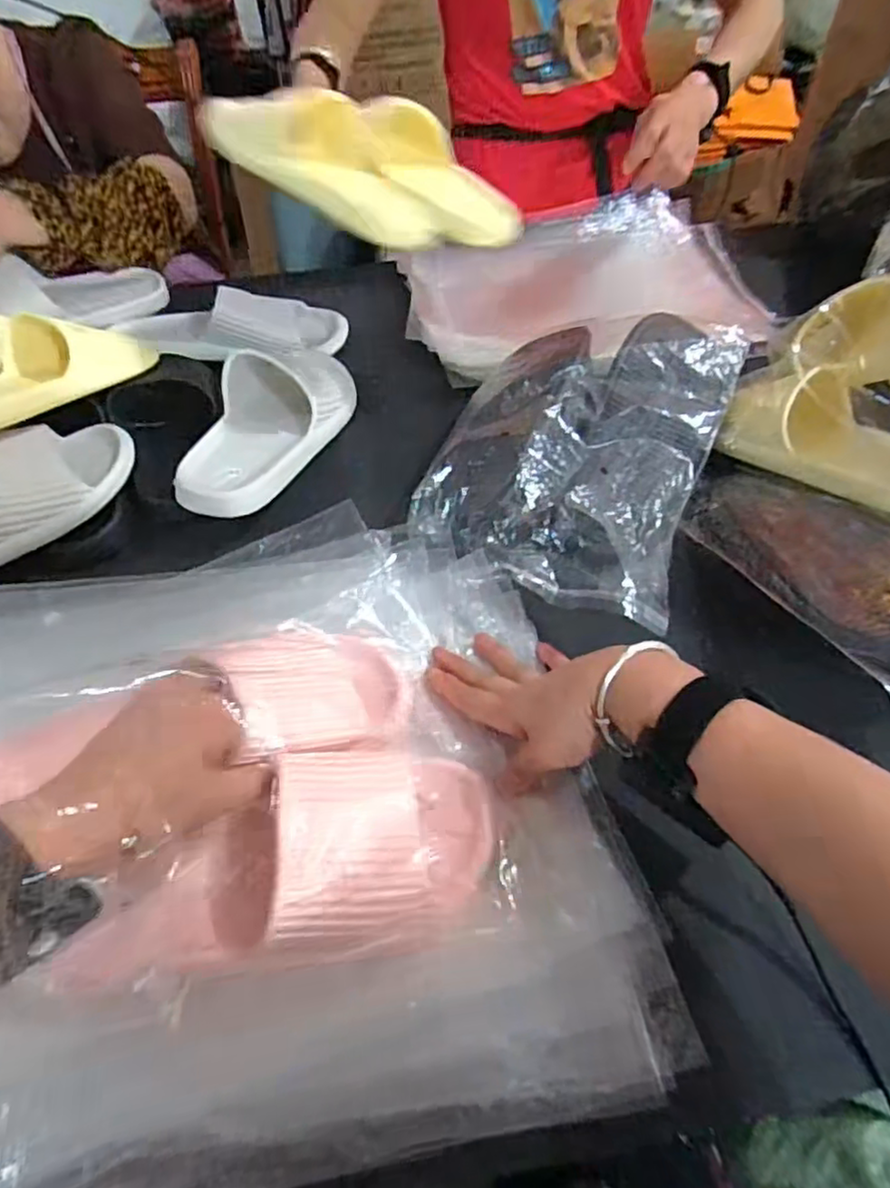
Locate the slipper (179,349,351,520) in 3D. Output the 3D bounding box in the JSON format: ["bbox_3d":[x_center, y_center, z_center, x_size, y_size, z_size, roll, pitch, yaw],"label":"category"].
[{"bbox_3d":[-0.172,-0.183,0.640,0.104,0.063,0.265,15,52,14],"label":"slipper"}]

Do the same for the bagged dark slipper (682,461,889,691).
[{"bbox_3d":[0.291,-0.020,0.467,0.121,0.047,0.304,-8,34,-5],"label":"bagged dark slipper"}]

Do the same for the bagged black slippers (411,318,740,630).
[{"bbox_3d":[0.119,-0.135,0.568,0.216,0.070,0.322,18,53,16],"label":"bagged black slippers"}]

